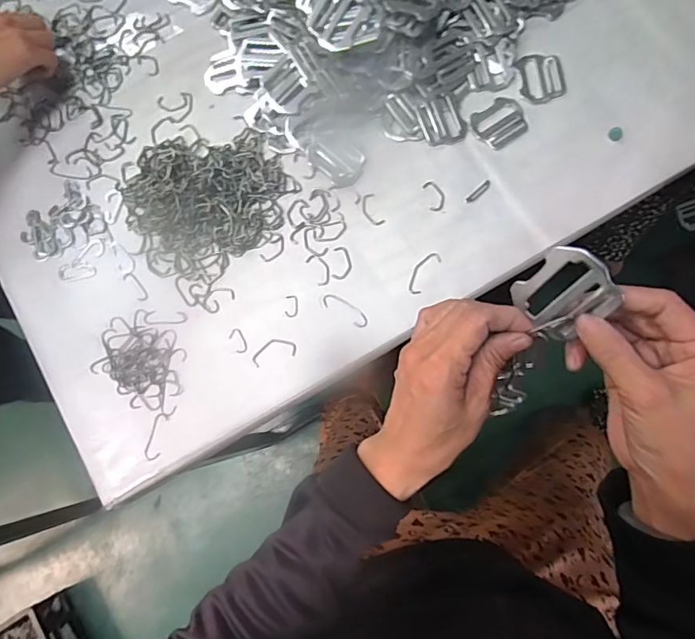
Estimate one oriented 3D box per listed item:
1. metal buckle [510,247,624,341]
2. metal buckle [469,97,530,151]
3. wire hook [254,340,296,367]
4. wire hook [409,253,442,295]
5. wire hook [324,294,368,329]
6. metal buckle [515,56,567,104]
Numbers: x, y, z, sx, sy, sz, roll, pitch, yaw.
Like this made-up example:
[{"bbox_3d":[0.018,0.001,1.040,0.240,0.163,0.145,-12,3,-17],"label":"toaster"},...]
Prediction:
[{"bbox_3d":[0.127,-0.014,0.282,0.047,0.056,0.008,48,49,2],"label":"metal buckle"},{"bbox_3d":[0.163,-0.210,0.513,0.058,0.004,0.046,-34,80,-5],"label":"metal buckle"},{"bbox_3d":[-0.072,0.030,0.472,0.043,0.004,0.021,-17,79,-2],"label":"wire hook"},{"bbox_3d":[0.075,-0.047,0.481,0.018,0.004,0.048,33,82,7],"label":"wire hook"},{"bbox_3d":[-0.002,-0.009,0.472,0.050,0.004,0.015,31,81,7],"label":"wire hook"},{"bbox_3d":[0.208,-0.259,0.518,0.049,0.004,0.055,-11,79,-1],"label":"metal buckle"}]

